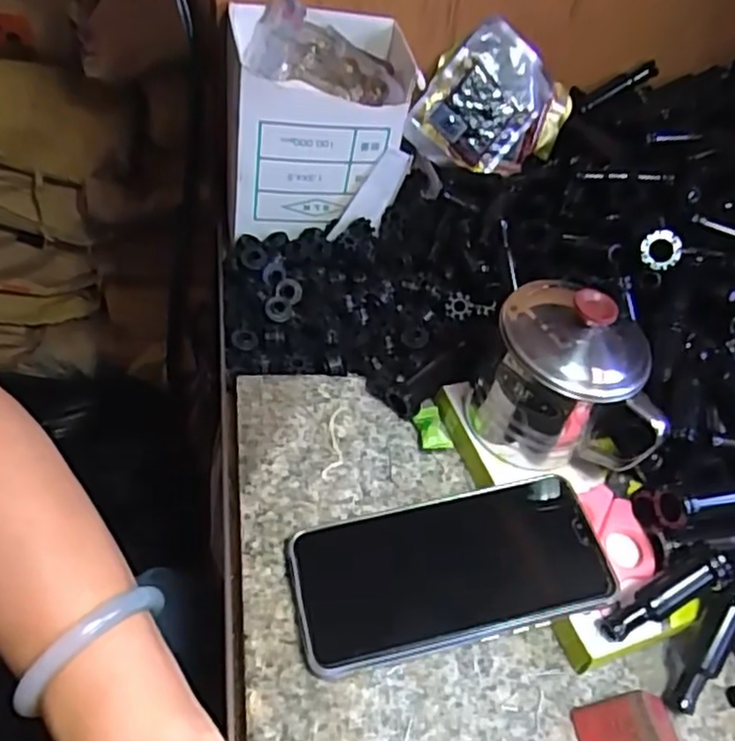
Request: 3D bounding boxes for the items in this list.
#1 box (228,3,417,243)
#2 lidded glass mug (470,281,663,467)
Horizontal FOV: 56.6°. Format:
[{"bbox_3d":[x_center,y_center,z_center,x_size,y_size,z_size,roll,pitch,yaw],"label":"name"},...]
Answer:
[{"bbox_3d":[-0.039,-0.175,0.487,0.136,0.121,0.084,2,49,-11],"label":"box"},{"bbox_3d":[0.114,0.003,0.381,0.096,0.096,0.074,20,48,5],"label":"lidded glass mug"}]

